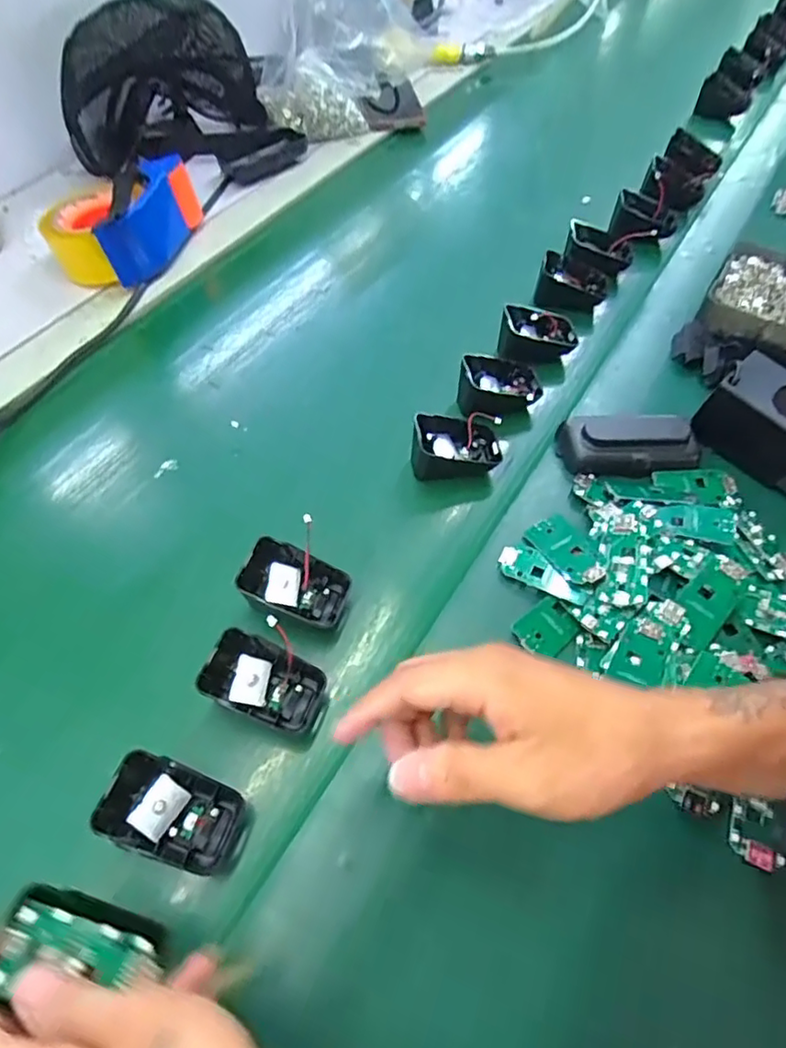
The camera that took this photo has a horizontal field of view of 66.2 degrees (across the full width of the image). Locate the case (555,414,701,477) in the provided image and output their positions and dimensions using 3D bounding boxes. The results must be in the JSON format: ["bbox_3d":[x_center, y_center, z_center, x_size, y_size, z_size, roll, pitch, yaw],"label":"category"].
[{"bbox_3d":[0.186,-0.064,0.478,0.104,0.027,0.050,2,60,-3],"label":"case"}]

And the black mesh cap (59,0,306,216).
[{"bbox_3d":[-0.247,-0.513,0.711,0.247,0.160,0.209,-10,61,-10],"label":"black mesh cap"}]

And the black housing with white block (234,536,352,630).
[{"bbox_3d":[-0.065,0.040,0.402,0.069,0.034,0.042,21,61,8],"label":"black housing with white block"}]

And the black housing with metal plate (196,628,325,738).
[{"bbox_3d":[-0.077,0.096,0.367,0.070,0.034,0.044,17,60,6],"label":"black housing with metal plate"}]

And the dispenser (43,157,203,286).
[{"bbox_3d":[-0.275,-0.303,0.607,0.114,0.077,0.144,19,60,7],"label":"dispenser"}]

